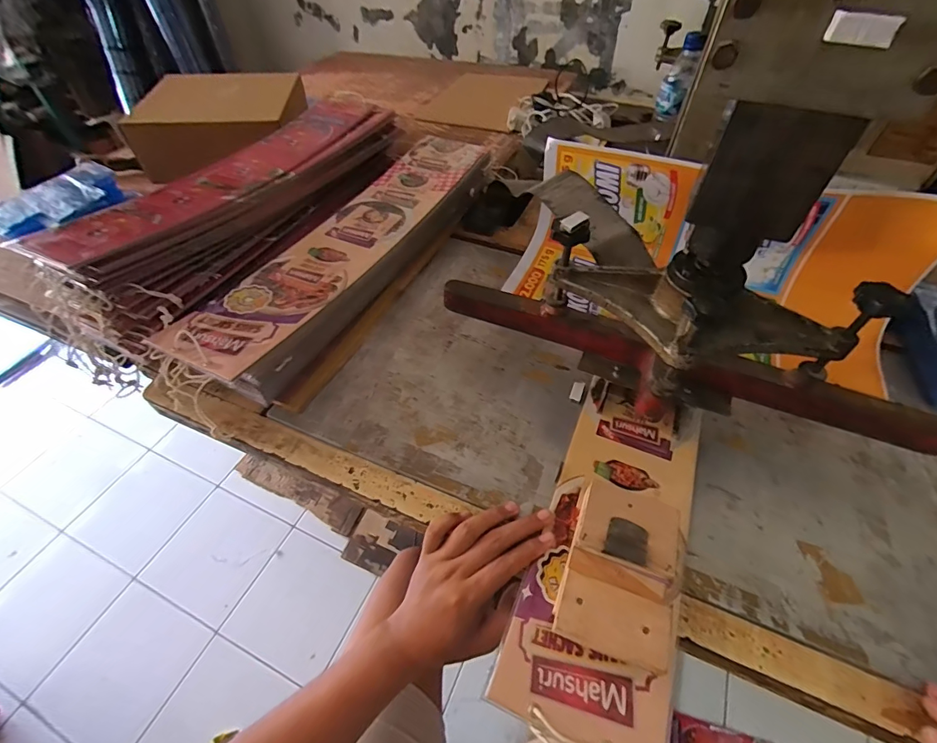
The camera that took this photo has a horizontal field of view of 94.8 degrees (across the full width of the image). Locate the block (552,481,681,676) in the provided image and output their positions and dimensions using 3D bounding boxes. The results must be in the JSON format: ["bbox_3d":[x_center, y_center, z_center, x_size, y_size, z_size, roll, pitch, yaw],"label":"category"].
[{"bbox_3d":[0.121,0.160,0.350,0.079,0.041,0.127,19,52,15],"label":"block"}]

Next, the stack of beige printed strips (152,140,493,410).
[{"bbox_3d":[-0.152,-0.182,0.617,0.135,0.070,0.552,22,53,17],"label":"stack of beige printed strips"}]

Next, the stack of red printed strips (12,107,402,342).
[{"bbox_3d":[-0.303,-0.264,0.627,0.161,0.098,0.559,19,52,14],"label":"stack of red printed strips"}]

